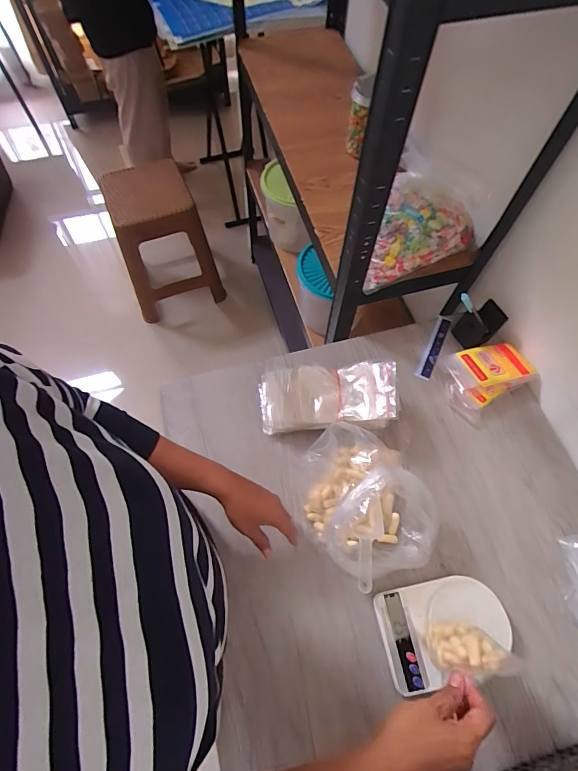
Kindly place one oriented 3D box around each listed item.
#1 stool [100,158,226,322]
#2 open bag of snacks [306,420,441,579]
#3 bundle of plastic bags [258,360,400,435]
[{"bbox_3d":[-0.467,-0.521,1.503,0.328,0.496,0.272,-18,67,-10],"label":"stool"},{"bbox_3d":[0.117,0.169,0.606,0.164,0.157,0.216,-13,66,-7],"label":"open bag of snacks"},{"bbox_3d":[0.064,0.023,0.702,0.229,0.091,0.117,-2,65,-3],"label":"bundle of plastic bags"}]

